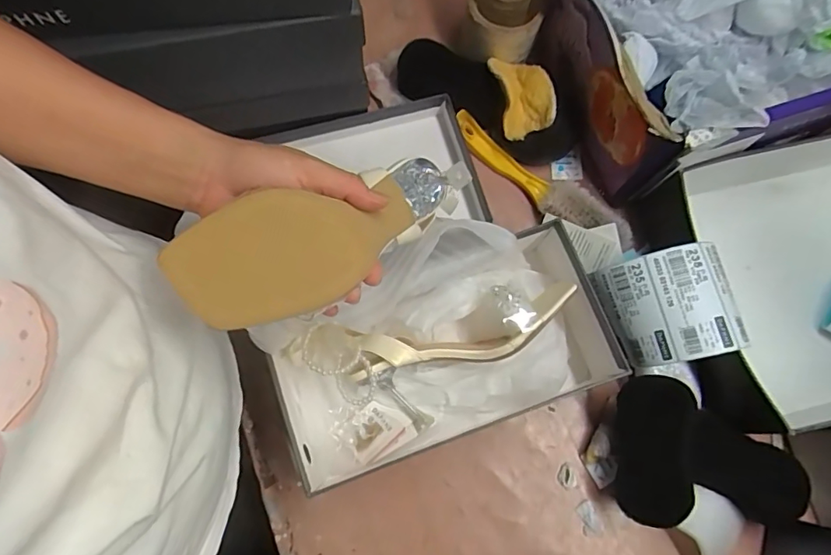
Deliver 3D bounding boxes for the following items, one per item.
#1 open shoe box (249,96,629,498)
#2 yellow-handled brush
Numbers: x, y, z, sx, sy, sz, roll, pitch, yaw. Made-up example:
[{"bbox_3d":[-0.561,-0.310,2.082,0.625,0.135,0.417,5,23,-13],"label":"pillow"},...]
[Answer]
[{"bbox_3d":[0.020,0.065,0.483,0.324,0.126,0.173,-24,77,-8],"label":"open shoe box"},{"bbox_3d":[0.135,-0.104,0.578,0.234,0.037,0.050,36,77,8],"label":"yellow-handled brush"}]

